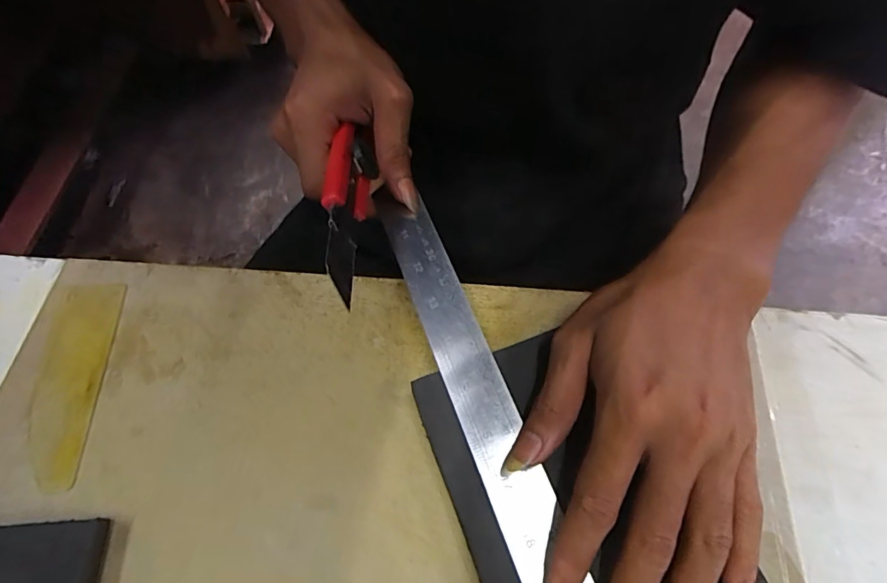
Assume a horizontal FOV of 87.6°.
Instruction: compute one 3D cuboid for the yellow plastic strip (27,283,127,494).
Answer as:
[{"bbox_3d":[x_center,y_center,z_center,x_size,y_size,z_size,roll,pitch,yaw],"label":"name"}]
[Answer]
[{"bbox_3d":[-0.224,0.052,0.277,0.043,0.004,0.123,-5,65,2],"label":"yellow plastic strip"}]

